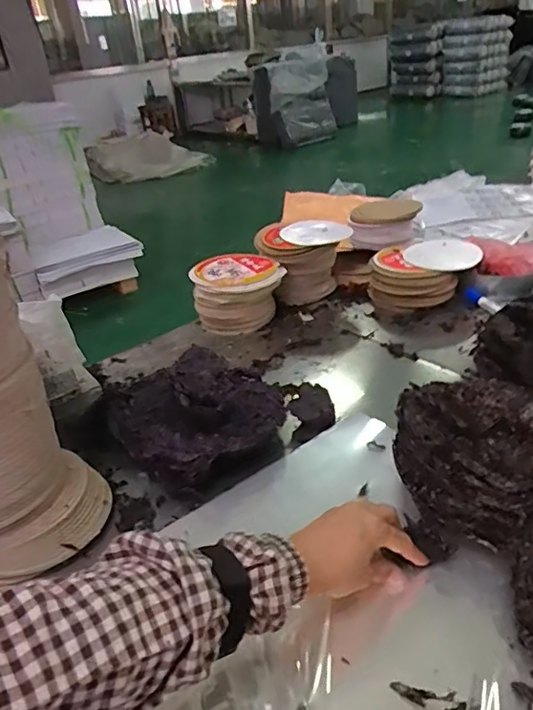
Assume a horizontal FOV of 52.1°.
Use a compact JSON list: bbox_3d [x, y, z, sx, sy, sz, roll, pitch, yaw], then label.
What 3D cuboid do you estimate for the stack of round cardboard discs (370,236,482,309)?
[{"bbox_3d":[0.290,-0.155,1.022,0.189,0.073,0.143,-17,32,-16],"label":"stack of round cardboard discs"}]

